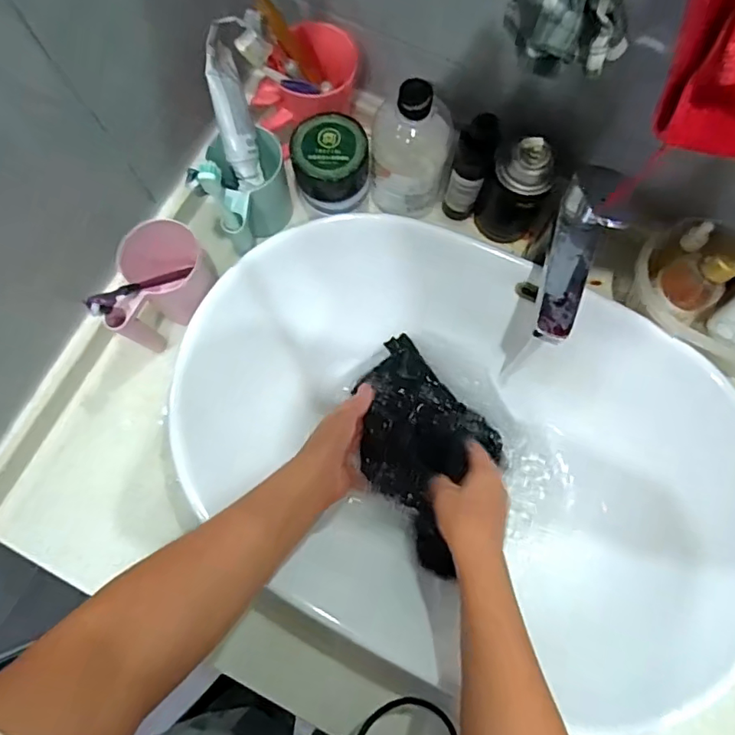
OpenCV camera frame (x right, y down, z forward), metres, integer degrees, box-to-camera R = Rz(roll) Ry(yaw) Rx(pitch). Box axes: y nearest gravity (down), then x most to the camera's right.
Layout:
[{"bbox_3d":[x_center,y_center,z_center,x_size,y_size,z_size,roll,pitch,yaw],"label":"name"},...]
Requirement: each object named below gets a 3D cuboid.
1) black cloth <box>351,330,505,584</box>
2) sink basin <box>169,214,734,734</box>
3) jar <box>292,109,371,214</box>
[{"bbox_3d":[0.057,0.086,0.580,0.158,0.055,0.209,-43,81,-10],"label":"black cloth"},{"bbox_3d":[0.102,0.078,0.553,0.559,0.133,0.394,41,79,8],"label":"sink basin"},{"bbox_3d":[-0.036,-0.206,0.539,0.075,0.057,0.070,0,77,-1],"label":"jar"}]

